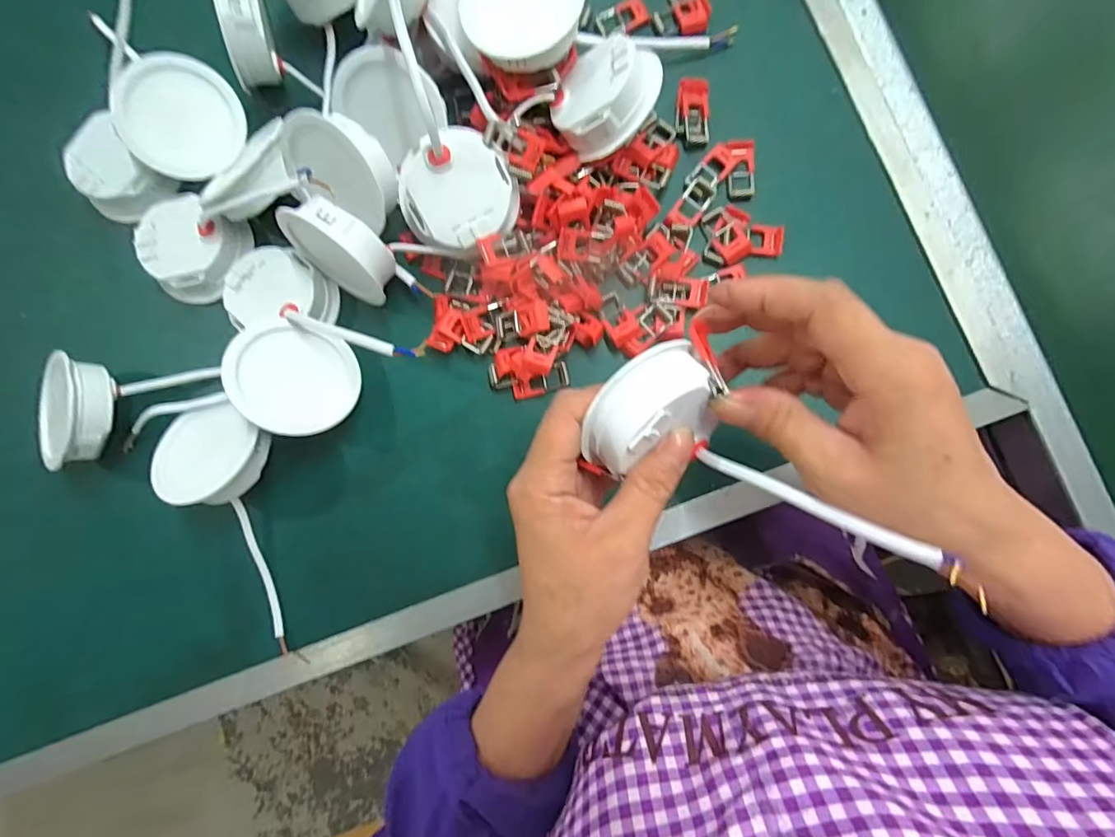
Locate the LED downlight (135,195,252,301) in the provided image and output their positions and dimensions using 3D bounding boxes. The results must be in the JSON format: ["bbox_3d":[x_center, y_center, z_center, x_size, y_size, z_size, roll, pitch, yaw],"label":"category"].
[{"bbox_3d":[-0.247,-0.114,0.336,0.060,0.026,0.063,29,89,5],"label":"LED downlight"}]

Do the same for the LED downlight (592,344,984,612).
[{"bbox_3d":[0.083,0.021,0.216,0.142,0.050,0.062,29,89,7],"label":"LED downlight"}]

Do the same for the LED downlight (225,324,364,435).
[{"bbox_3d":[-0.161,-0.022,0.310,0.069,0.024,0.069,7,75,-28],"label":"LED downlight"}]

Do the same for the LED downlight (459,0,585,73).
[{"bbox_3d":[-0.019,-0.241,0.296,0.069,0.026,0.069,-1,87,11],"label":"LED downlight"}]

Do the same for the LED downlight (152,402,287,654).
[{"bbox_3d":[-0.207,0.066,0.313,0.070,0.040,0.147,-8,86,3],"label":"LED downlight"}]

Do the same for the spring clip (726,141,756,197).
[{"bbox_3d":[0.119,-0.161,0.328,0.018,0.007,0.036,-4,86,4],"label":"spring clip"}]

